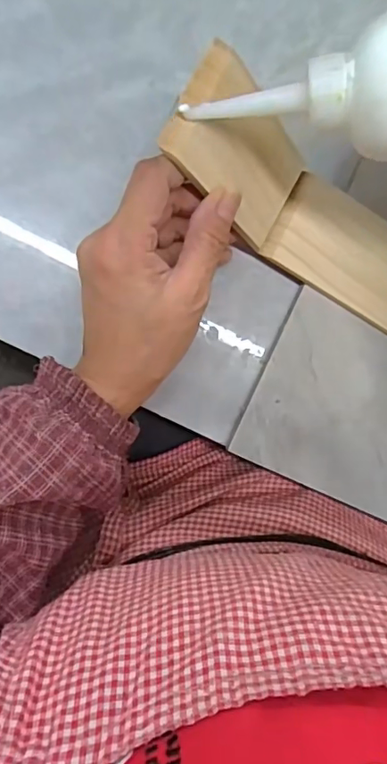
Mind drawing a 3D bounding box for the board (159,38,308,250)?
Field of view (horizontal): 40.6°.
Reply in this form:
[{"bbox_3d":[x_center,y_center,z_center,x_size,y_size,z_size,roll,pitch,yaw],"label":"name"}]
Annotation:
[{"bbox_3d":[0.025,-0.116,0.271,0.091,0.011,0.056,30,90,-50],"label":"board"}]

